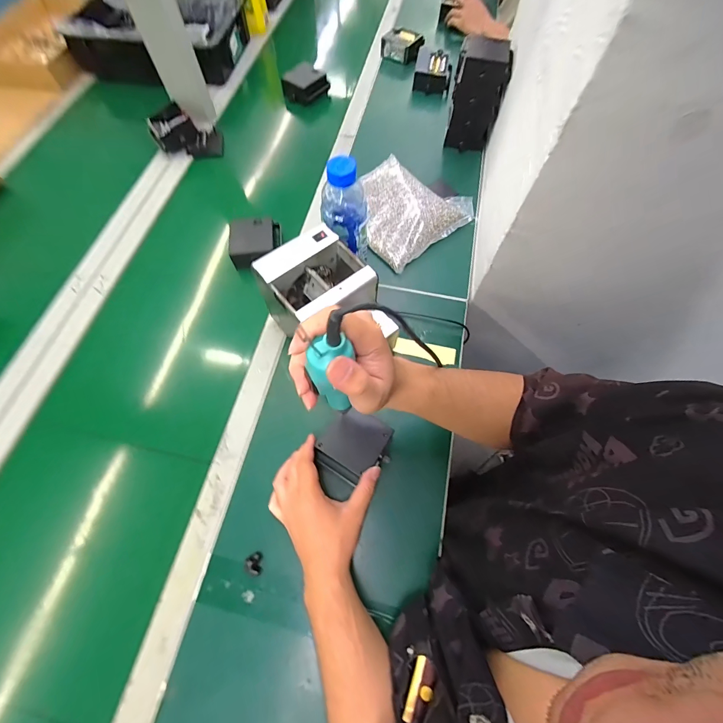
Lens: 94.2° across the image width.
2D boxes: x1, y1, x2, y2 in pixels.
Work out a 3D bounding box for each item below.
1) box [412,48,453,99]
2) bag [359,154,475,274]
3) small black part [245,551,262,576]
[{"bbox_3d":[0.180,-0.725,0.840,0.092,0.062,0.090,11,67,4],"label":"box"},{"bbox_3d":[0.084,-0.312,0.666,0.225,0.045,0.220,-38,72,-15],"label":"bag"},{"bbox_3d":[-0.139,0.261,0.433,0.019,0.015,0.025,4,67,1],"label":"small black part"}]

